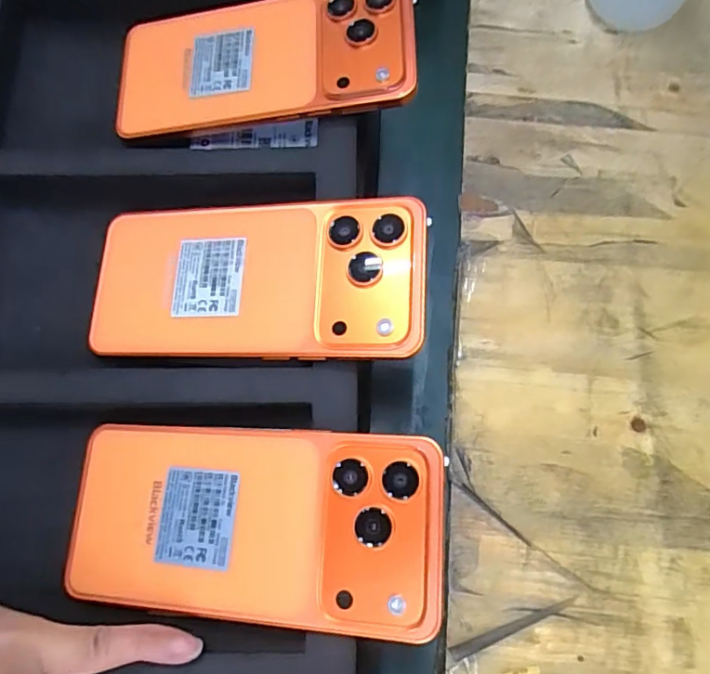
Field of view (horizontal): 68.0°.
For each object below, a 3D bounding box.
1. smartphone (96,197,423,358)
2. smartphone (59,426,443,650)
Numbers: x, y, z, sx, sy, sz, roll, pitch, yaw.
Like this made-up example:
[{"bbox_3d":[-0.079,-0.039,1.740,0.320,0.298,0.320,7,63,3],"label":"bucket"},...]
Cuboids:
[{"bbox_3d":[-0.050,-0.027,0.250,0.163,0.007,0.077,0,74,13],"label":"smartphone"},{"bbox_3d":[-0.045,0.078,0.221,0.161,0.010,0.076,-1,73,12],"label":"smartphone"}]

